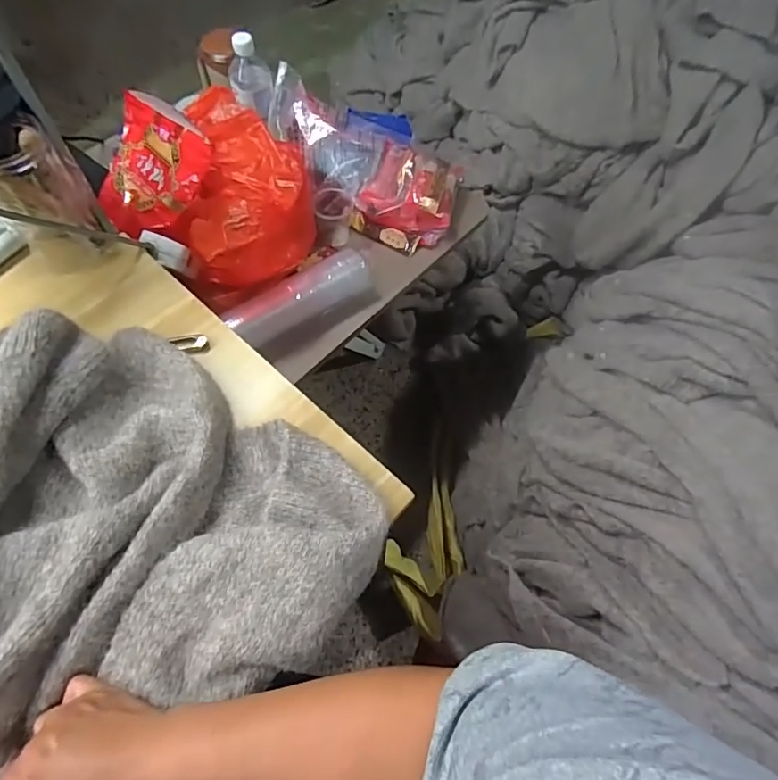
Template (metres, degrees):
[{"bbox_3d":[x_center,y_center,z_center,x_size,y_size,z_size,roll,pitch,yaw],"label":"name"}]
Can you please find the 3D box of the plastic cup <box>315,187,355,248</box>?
[{"bbox_3d":[-0.092,-0.295,0.853,0.066,0.067,0.073,-8,63,-6],"label":"plastic cup"}]

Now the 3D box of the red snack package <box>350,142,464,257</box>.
[{"bbox_3d":[0.042,-0.341,0.863,0.153,0.076,0.192,21,64,9],"label":"red snack package"}]

